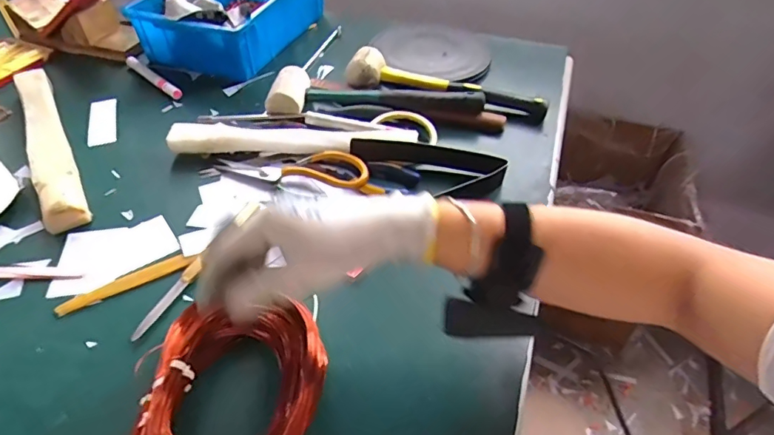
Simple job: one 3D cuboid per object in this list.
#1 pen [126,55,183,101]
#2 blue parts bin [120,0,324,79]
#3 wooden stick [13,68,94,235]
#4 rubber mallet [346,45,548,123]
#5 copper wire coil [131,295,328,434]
[{"bbox_3d":[-0.349,-0.210,0.724,0.143,0.013,0.015,35,53,28],"label":"pen"},{"bbox_3d":[-0.250,-0.356,0.816,0.222,0.094,0.319,14,46,10],"label":"blue parts bin"},{"bbox_3d":[-0.417,-0.097,0.596,0.041,0.026,0.336,-23,51,-24],"label":"wooden stick"},{"bbox_3d":[0.083,-0.183,0.676,0.273,0.051,0.050,11,46,8],"label":"rubber mallet"},{"bbox_3d":[-0.117,0.138,0.365,0.119,0.046,0.153,10,45,7],"label":"copper wire coil"}]

